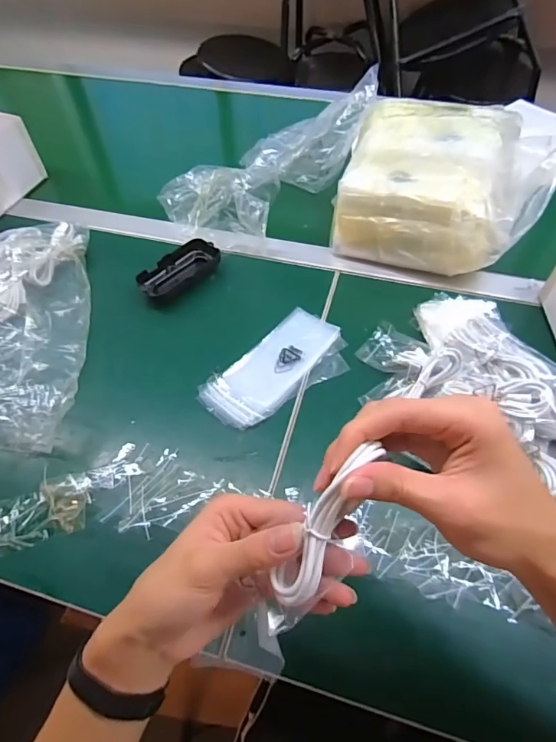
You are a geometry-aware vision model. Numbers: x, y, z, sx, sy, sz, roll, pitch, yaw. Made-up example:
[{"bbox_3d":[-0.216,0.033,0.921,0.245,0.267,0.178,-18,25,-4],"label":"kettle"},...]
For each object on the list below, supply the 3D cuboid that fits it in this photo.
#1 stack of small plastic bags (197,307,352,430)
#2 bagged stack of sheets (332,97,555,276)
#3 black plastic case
[{"bbox_3d":[0.002,0.000,0.509,0.096,0.012,0.174,38,65,24],"label":"stack of small plastic bags"},{"bbox_3d":[0.206,-0.246,0.585,0.229,0.116,0.225,13,57,11],"label":"bagged stack of sheets"},{"bbox_3d":[-0.129,-0.131,0.592,0.050,0.024,0.107,38,64,24],"label":"black plastic case"}]

